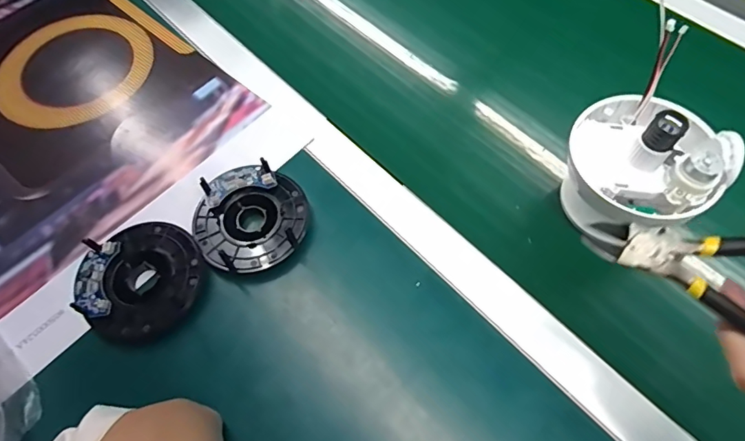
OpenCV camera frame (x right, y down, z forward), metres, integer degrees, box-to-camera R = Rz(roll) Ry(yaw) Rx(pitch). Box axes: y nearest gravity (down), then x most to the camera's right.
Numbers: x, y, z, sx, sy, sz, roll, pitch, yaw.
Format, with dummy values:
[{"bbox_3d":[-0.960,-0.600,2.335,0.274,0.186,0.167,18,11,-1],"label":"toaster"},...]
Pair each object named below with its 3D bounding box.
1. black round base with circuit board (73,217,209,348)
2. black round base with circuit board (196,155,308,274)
[{"bbox_3d":[-0.197,0.050,0.409,0.100,0.029,0.102,0,61,0],"label":"black round base with circuit board"},{"bbox_3d":[-0.109,-0.001,0.433,0.097,0.032,0.099,0,61,0],"label":"black round base with circuit board"}]

